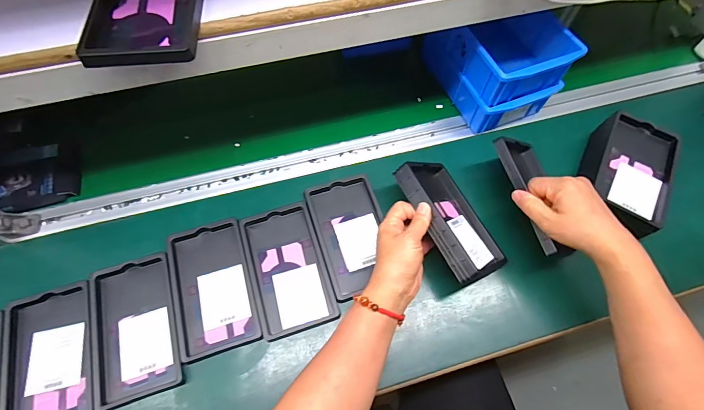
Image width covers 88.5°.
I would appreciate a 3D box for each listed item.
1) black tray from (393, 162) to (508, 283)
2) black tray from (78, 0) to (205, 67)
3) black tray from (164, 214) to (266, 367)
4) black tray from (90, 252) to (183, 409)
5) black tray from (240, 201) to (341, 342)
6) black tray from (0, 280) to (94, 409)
[{"bbox_3d":[0.125,0.016,0.461,0.099,0.026,0.160,-4,58,-49],"label":"black tray"},{"bbox_3d":[-0.189,-0.193,0.340,0.096,0.012,0.161,-4,64,-3],"label":"black tray"},{"bbox_3d":[-0.174,0.099,0.451,0.092,0.010,0.163,-16,66,-9],"label":"black tray"},{"bbox_3d":[-0.258,0.143,0.428,0.093,0.013,0.158,-16,66,-9],"label":"black tray"},{"bbox_3d":[-0.082,0.081,0.466,0.091,0.023,0.160,-17,66,-9],"label":"black tray"},{"bbox_3d":[-0.344,0.174,0.411,0.091,0.012,0.158,-17,66,-9],"label":"black tray"}]

